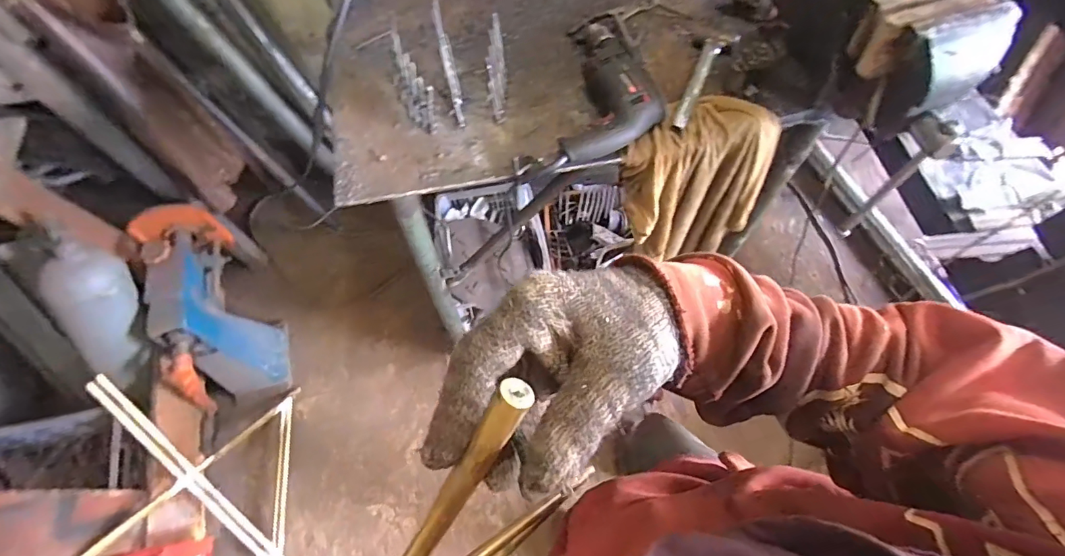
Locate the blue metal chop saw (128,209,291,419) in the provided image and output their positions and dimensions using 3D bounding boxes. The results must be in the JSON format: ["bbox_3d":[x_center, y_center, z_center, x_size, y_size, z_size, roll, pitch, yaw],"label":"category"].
[{"bbox_3d":[-0.917,0.088,1.312,0.198,0.429,0.483,-17,65,-7],"label":"blue metal chop saw"}]

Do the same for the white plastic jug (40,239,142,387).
[{"bbox_3d":[-1.031,0.073,1.077,0.125,0.372,0.110,17,27,9],"label":"white plastic jug"}]

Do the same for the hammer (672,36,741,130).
[{"bbox_3d":[0.269,-0.329,0.748,0.065,0.033,0.226,26,67,13],"label":"hammer"}]

